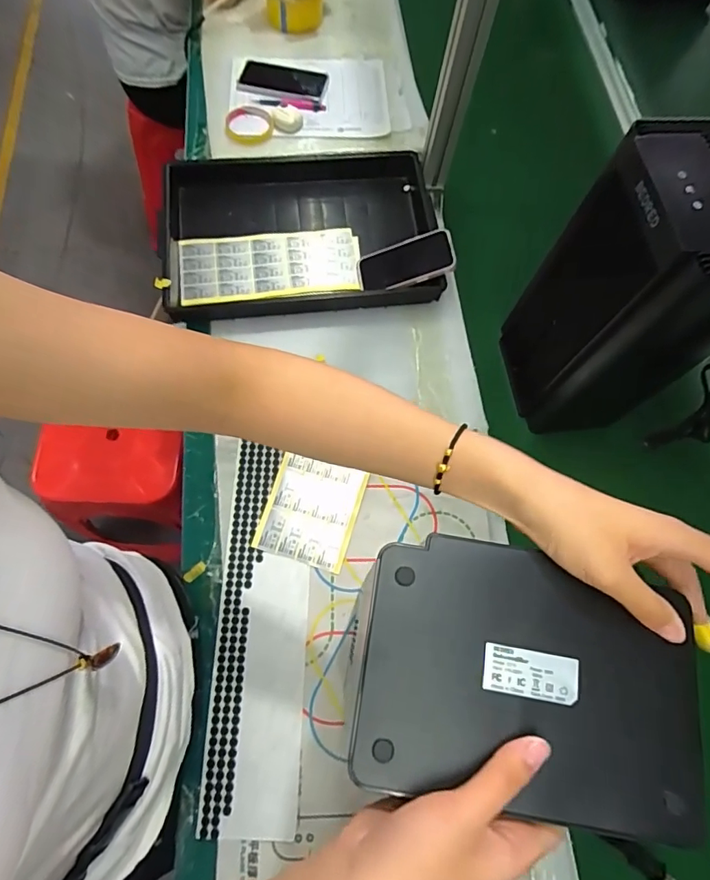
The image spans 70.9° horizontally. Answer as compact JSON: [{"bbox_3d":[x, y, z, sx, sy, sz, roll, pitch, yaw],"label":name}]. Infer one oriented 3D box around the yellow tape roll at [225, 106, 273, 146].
[{"bbox_3d":[-0.197,-0.571,0.908,0.091,0.021,0.085,2,73,-6],"label":"yellow tape roll"}]

